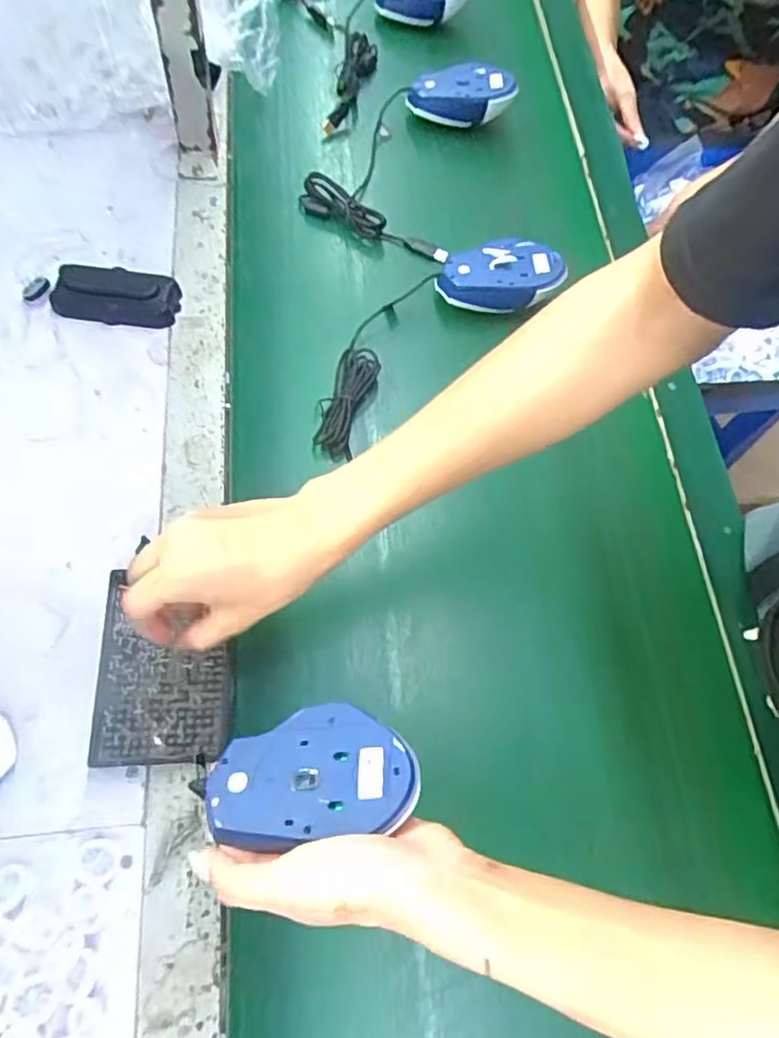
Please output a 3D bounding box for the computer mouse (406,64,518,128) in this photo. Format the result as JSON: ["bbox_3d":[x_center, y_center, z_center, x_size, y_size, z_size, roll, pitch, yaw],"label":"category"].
[{"bbox_3d":[0.083,-0.485,0.721,0.116,0.036,0.058,-12,68,-8],"label":"computer mouse"}]

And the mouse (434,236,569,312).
[{"bbox_3d":[0.105,-0.238,0.609,0.117,0.034,0.071,-15,68,-9],"label":"mouse"}]

